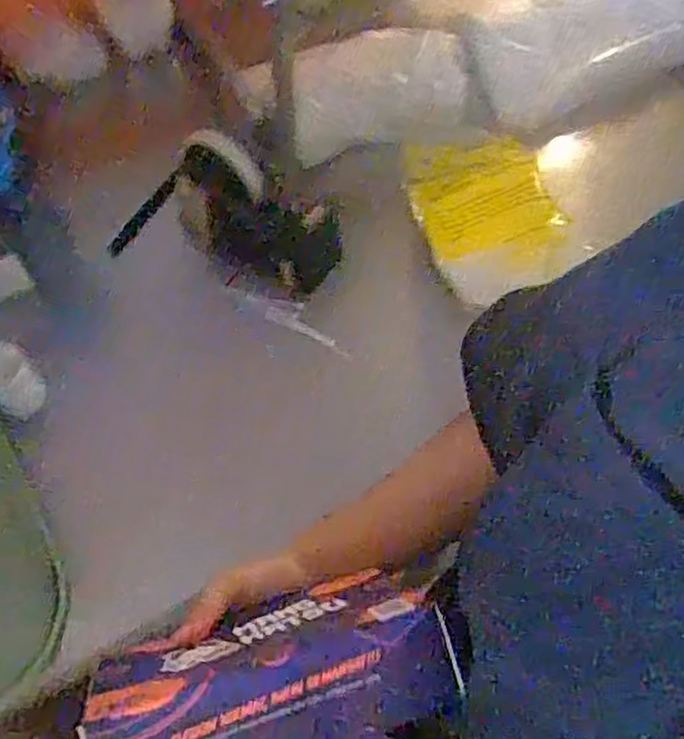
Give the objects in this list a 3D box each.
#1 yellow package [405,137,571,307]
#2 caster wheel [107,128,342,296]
[{"bbox_3d":[0.143,-0.164,0.700,0.150,0.043,0.221,-1,61,-2],"label":"yellow package"},{"bbox_3d":[-0.104,-0.142,0.656,0.201,0.092,0.088,20,62,10],"label":"caster wheel"}]

